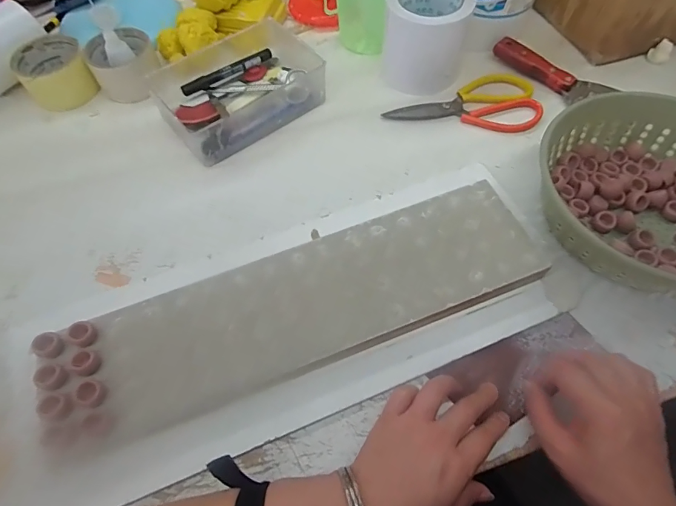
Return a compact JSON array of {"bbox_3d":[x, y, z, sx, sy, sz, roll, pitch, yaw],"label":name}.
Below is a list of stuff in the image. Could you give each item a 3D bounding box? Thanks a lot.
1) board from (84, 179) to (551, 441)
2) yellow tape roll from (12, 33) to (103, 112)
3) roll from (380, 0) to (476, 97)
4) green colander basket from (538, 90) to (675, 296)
[{"bbox_3d":[-0.011,0.038,0.394,0.408,0.015,0.120,-19,63,-9],"label":"board"},{"bbox_3d":[-0.385,-0.246,0.576,0.088,0.049,0.089,-32,65,-15],"label":"yellow tape roll"},{"bbox_3d":[0.112,-0.281,0.545,0.104,0.090,0.104,8,62,6],"label":"roll"},{"bbox_3d":[0.331,-0.062,0.443,0.211,0.073,0.214,-1,64,2],"label":"green colander basket"}]

